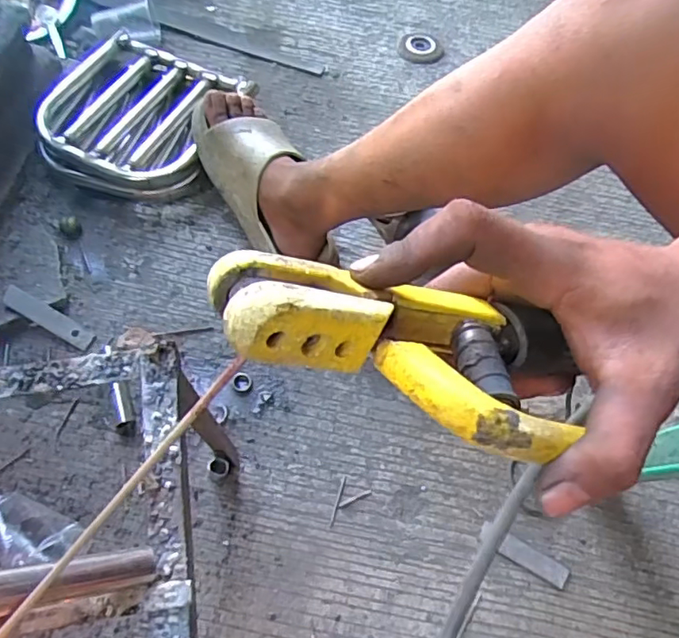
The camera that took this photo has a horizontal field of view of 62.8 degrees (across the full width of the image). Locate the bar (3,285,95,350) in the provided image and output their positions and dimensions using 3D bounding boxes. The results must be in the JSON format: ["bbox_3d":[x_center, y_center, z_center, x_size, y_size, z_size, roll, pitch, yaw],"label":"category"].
[{"bbox_3d":[-0.360,-0.002,0.687,0.120,0.006,0.025,32,64,-4],"label":"bar"}]

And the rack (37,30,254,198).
[{"bbox_3d":[-0.290,-0.283,0.807,0.254,0.072,0.245,18,63,5],"label":"rack"}]

